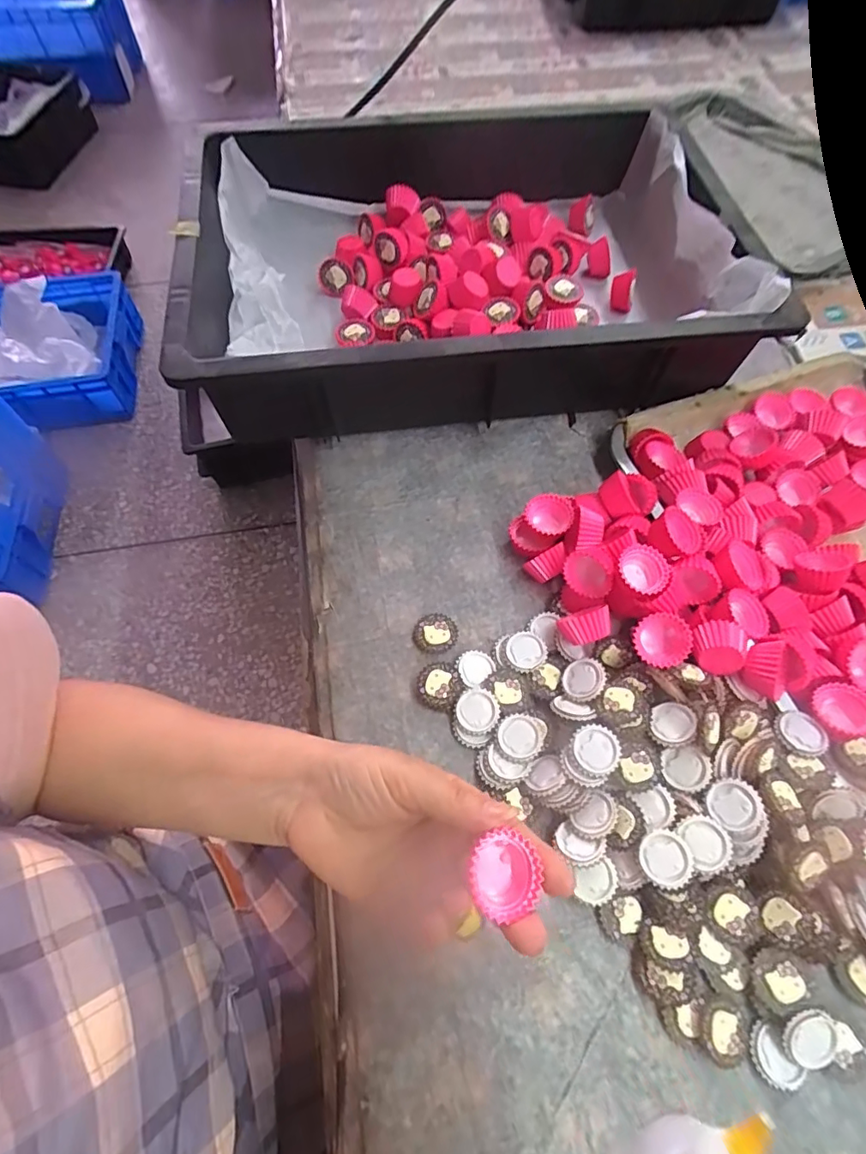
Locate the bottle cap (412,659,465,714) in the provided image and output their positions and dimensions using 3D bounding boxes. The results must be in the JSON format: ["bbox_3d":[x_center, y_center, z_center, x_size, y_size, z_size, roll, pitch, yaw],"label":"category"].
[{"bbox_3d":[0.004,0.071,0.345,0.030,0.011,0.032,0,64,1],"label":"bottle cap"}]

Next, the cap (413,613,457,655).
[{"bbox_3d":[0.001,0.038,0.365,0.028,0.007,0.029,0,64,1],"label":"cap"}]

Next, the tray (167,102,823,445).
[{"bbox_3d":[0.018,-0.276,0.468,0.419,0.097,0.325,-8,64,-3],"label":"tray"}]

